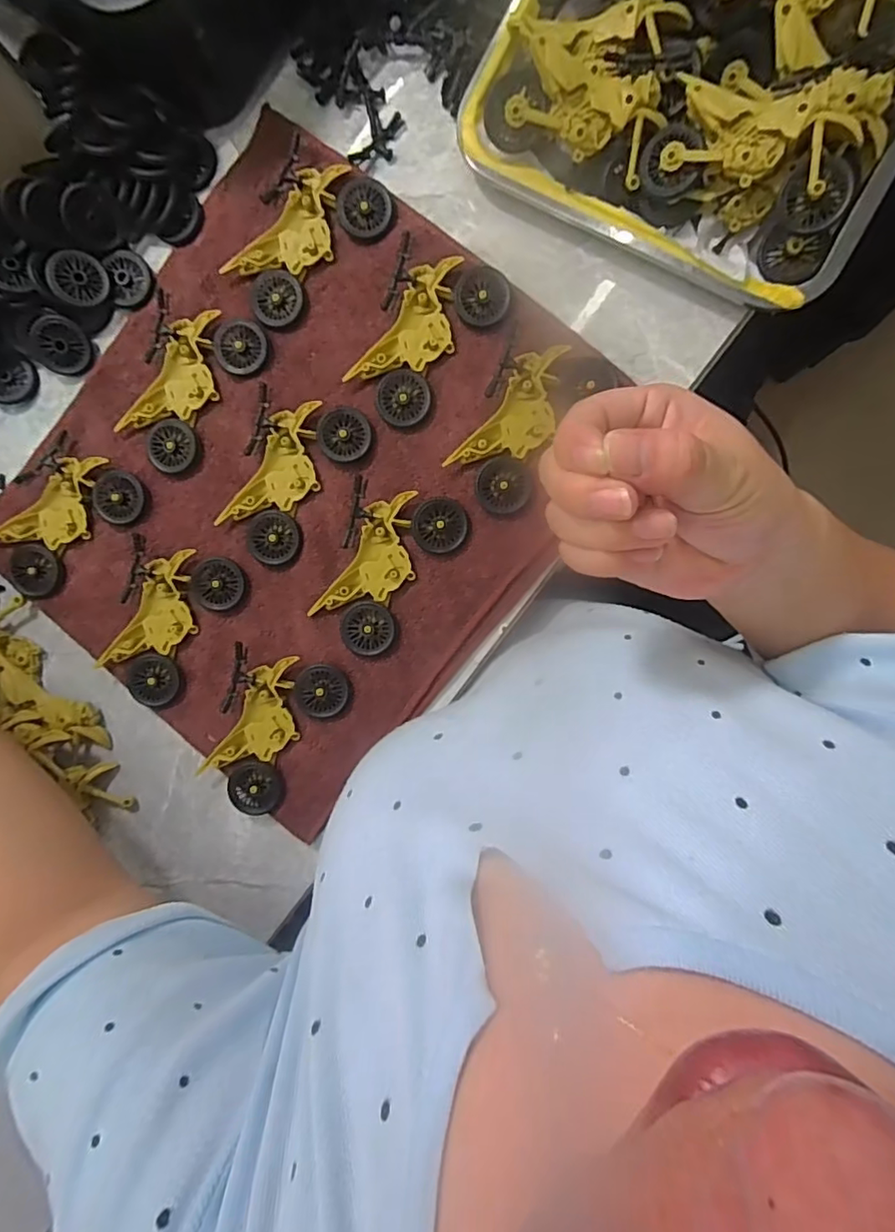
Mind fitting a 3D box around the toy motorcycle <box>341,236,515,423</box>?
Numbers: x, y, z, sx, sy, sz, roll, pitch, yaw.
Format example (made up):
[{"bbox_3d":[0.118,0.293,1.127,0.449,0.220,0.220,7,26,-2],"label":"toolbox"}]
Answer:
[{"bbox_3d":[-0.015,-0.186,0.378,0.074,0.016,0.113,27,94,5],"label":"toy motorcycle"}]

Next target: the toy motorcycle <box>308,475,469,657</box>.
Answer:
[{"bbox_3d":[-0.041,-0.031,0.383,0.075,0.015,0.114,21,93,5],"label":"toy motorcycle"}]

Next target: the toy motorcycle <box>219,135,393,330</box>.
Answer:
[{"bbox_3d":[-0.097,-0.257,0.386,0.075,0.014,0.113,37,94,4],"label":"toy motorcycle"}]

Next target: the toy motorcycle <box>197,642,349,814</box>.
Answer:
[{"bbox_3d":[-0.123,0.083,0.393,0.077,0.017,0.113,21,93,5],"label":"toy motorcycle"}]

